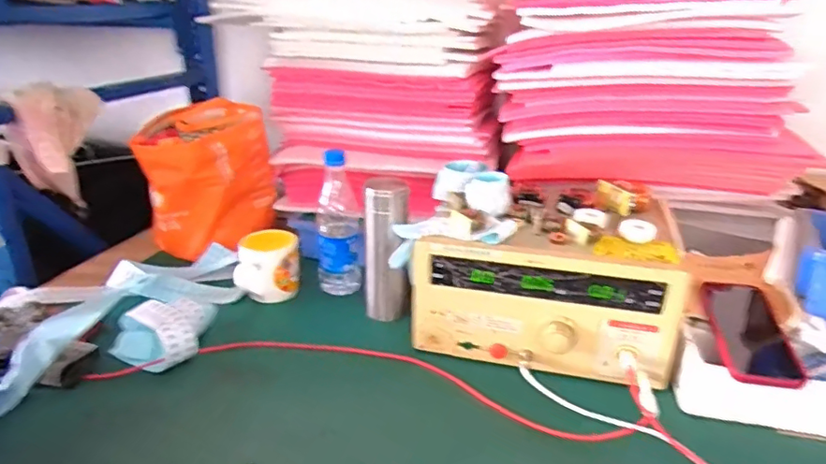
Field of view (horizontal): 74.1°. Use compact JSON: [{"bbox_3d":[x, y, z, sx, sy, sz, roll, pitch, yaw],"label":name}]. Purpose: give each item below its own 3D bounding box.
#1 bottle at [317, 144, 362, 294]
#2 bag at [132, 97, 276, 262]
[{"bbox_3d":[-0.117,-0.011,0.860,0.065,0.228,0.062,-1,24,-4],"label":"bottle"},{"bbox_3d":[-0.363,-0.096,1.005,0.188,0.223,0.232,5,24,10],"label":"bag"}]

